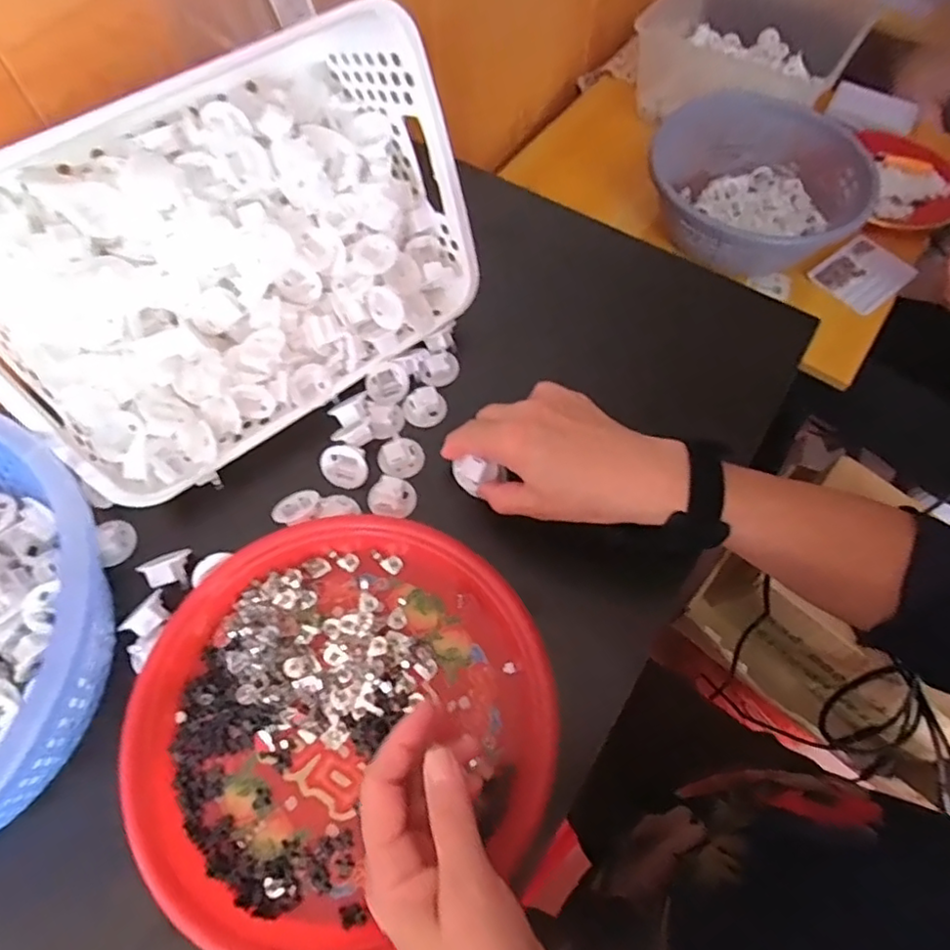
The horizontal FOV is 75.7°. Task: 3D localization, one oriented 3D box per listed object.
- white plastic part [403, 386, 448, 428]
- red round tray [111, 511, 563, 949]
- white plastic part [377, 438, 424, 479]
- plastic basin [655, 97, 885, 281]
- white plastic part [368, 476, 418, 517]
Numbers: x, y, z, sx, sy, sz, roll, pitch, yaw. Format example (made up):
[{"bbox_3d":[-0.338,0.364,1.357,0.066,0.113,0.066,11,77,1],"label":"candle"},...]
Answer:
[{"bbox_3d":[-0.039,-0.052,0.475,0.033,0.018,0.027,-5,64,-4],"label":"white plastic part"},{"bbox_3d":[-0.078,0.139,0.363,0.232,0.031,0.229,1,65,-3],"label":"red round tray"},{"bbox_3d":[-0.054,-0.013,0.454,0.031,0.021,0.025,-34,69,-16],"label":"white plastic part"},{"bbox_3d":[0.403,-0.422,0.897,0.289,0.126,0.300,0,64,-1],"label":"plastic basin"},{"bbox_3d":[-0.059,0.016,0.435,0.033,0.014,0.028,0,64,-1],"label":"white plastic part"}]

